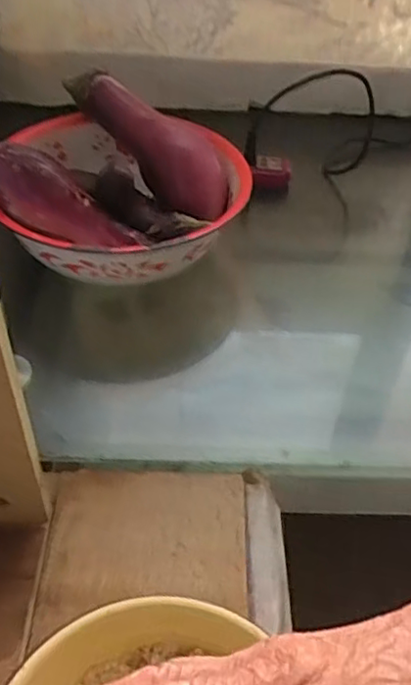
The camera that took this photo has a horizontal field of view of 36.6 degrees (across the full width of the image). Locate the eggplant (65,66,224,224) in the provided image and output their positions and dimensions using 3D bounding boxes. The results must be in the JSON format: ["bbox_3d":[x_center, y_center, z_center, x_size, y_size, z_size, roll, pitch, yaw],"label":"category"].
[{"bbox_3d":[-0.061,-0.238,0.730,0.242,0.067,0.069,42,52,4],"label":"eggplant"}]

